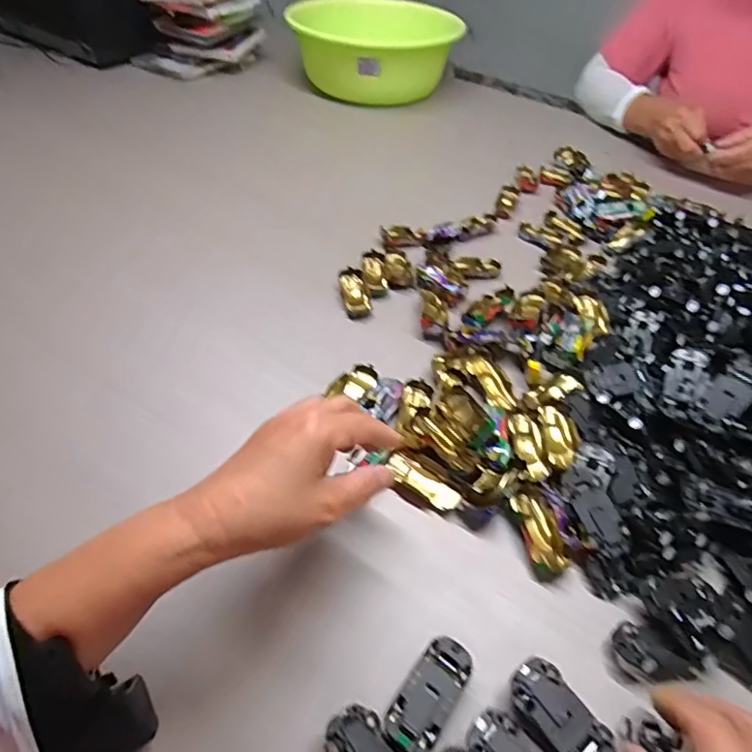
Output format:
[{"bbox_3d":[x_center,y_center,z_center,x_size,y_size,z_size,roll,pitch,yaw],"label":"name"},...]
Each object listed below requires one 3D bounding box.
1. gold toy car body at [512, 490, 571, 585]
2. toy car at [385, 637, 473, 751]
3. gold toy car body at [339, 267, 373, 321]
[{"bbox_3d":[0.120,0.116,0.404,0.031,0.017,0.064,-6,47,-9],"label":"gold toy car body"},{"bbox_3d":[0.032,0.190,0.326,0.029,0.032,0.066,29,51,22],"label":"toy car"},{"bbox_3d":[-0.021,-0.087,0.596,0.030,0.016,0.074,-5,47,-9],"label":"gold toy car body"}]

